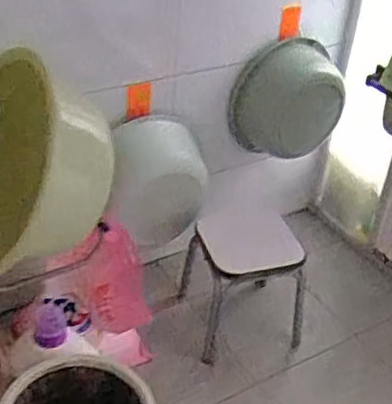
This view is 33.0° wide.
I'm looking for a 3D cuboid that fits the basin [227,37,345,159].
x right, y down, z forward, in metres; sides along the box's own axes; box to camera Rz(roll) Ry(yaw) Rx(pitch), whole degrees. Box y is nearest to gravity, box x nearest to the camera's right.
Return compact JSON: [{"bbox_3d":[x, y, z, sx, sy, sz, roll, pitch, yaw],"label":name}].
[{"bbox_3d":[0.232,-0.250,1.673,0.309,0.272,0.089,-13,40,-25],"label":"basin"}]

